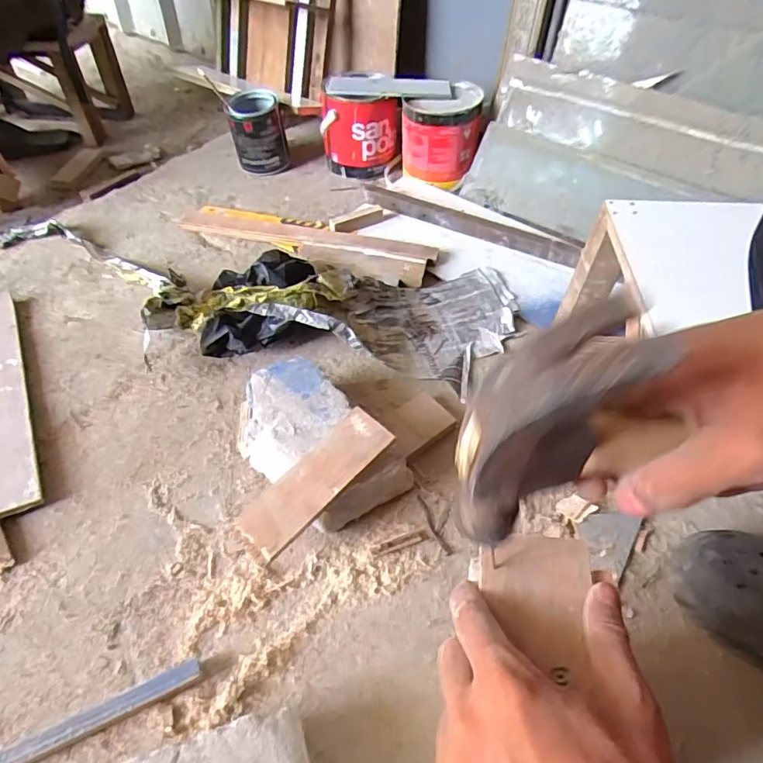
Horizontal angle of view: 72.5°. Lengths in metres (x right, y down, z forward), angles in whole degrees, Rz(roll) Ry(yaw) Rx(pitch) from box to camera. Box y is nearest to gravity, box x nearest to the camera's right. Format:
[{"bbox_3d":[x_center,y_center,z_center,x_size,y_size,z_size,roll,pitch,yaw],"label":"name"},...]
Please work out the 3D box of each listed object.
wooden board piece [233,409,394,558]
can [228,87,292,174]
[{"bbox_3d":[-0.068,0.099,0.535,0.173,0.012,0.058,-43,62,-16],"label":"wooden board piece"},{"bbox_3d":[-0.246,-0.494,1.050,0.103,0.130,0.122,-7,50,-7],"label":"can"}]

